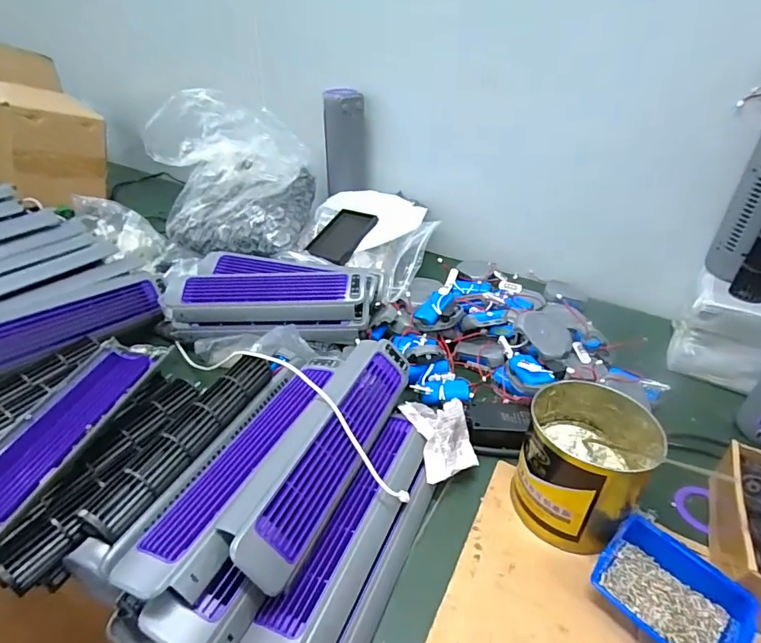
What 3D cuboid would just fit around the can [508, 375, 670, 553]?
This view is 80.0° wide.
[{"bbox_3d":[0.211,0.149,0.476,0.121,0.114,0.132,13,37,15],"label":"can"}]

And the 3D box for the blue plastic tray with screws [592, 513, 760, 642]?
[{"bbox_3d":[0.260,0.248,0.410,0.086,0.046,0.113,-25,43,-33],"label":"blue plastic tray with screws"}]

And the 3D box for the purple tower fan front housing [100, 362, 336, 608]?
[{"bbox_3d":[-0.134,0.127,0.454,0.103,0.033,0.294,16,38,19],"label":"purple tower fan front housing"}]

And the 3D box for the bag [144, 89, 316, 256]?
[{"bbox_3d":[-0.264,-0.278,0.835,0.236,0.214,0.202,4,35,3],"label":"bag"}]

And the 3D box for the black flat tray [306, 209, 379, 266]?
[{"bbox_3d":[-0.073,-0.163,0.856,0.105,0.009,0.140,11,54,31],"label":"black flat tray"}]

